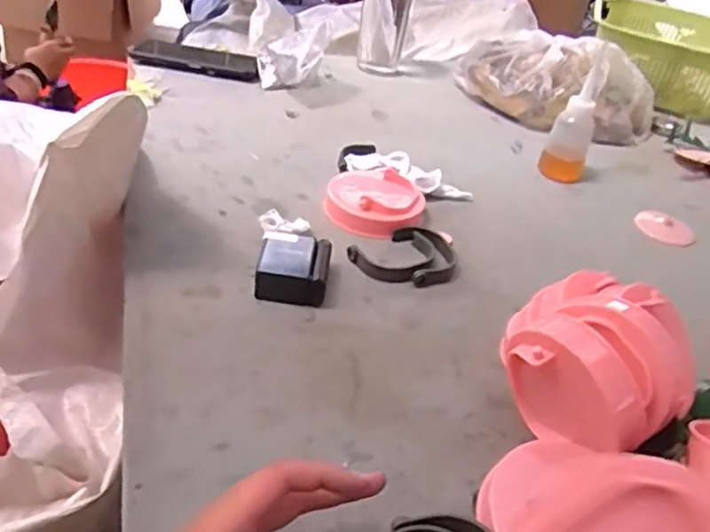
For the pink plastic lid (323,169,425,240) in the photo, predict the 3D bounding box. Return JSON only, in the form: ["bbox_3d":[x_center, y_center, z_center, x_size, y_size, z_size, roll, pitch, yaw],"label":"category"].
[{"bbox_3d":[0.019,-0.061,0.651,0.089,0.020,0.103,8,34,-1],"label":"pink plastic lid"}]

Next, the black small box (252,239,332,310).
[{"bbox_3d":[-0.050,0.007,0.551,0.057,0.032,0.060,6,34,-5],"label":"black small box"}]

